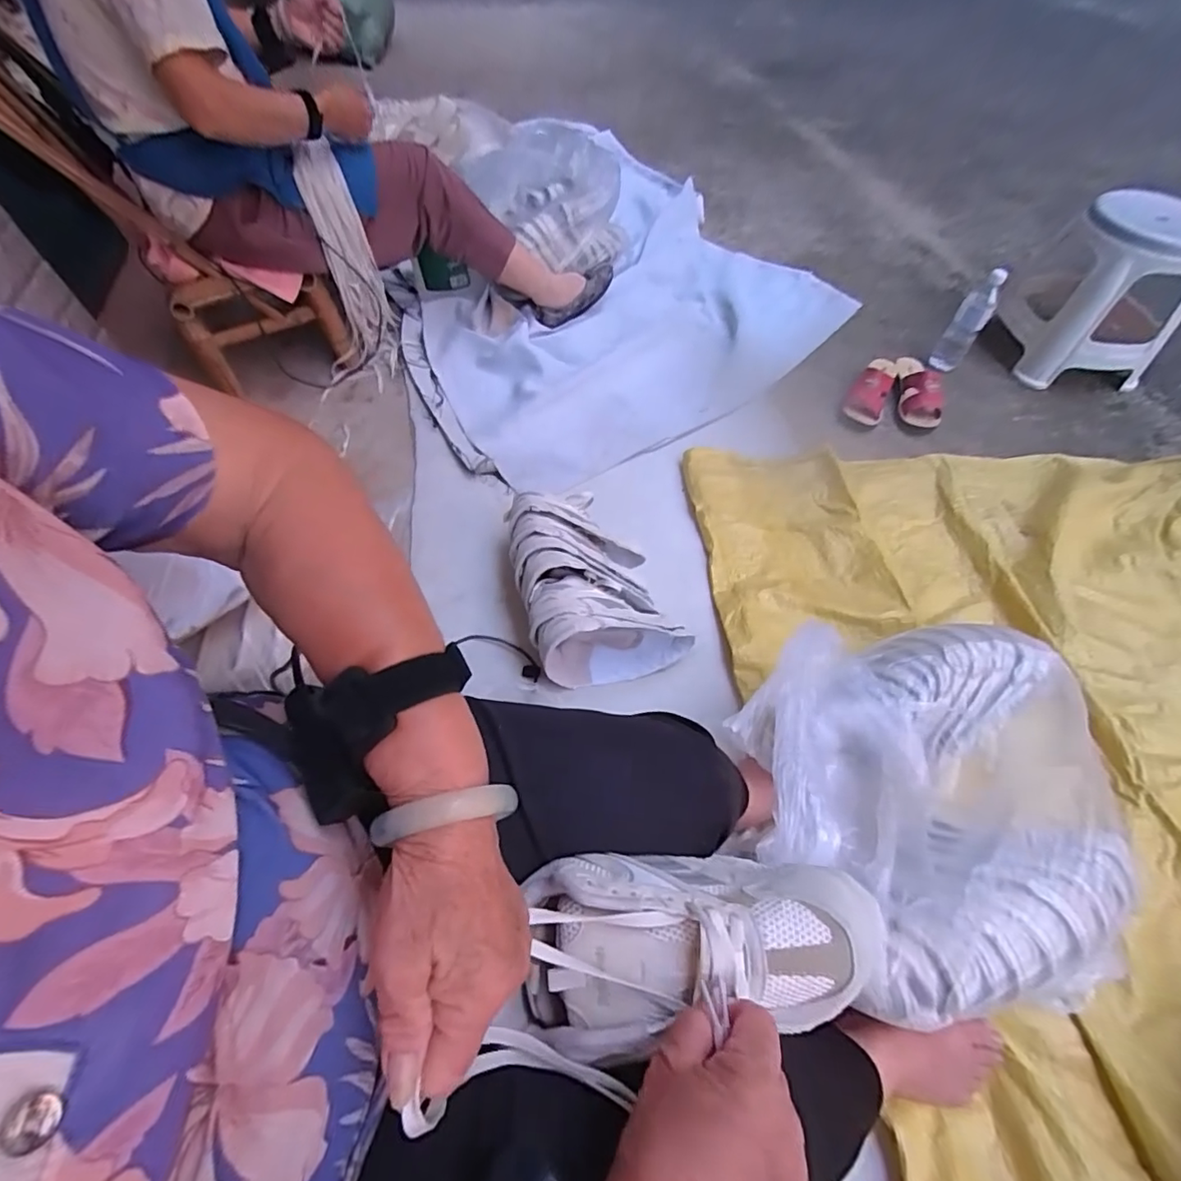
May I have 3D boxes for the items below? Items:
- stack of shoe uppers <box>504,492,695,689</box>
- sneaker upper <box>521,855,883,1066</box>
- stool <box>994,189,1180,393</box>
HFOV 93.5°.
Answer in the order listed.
[{"bbox_3d":[0.002,-0.018,0.874,0.220,0.136,0.296,-15,58,-7],"label":"stack of shoe uppers"},{"bbox_3d":[0.063,0.209,0.334,0.209,0.075,0.096,-2,57,-5],"label":"sneaker upper"},{"bbox_3d":[1.157,-0.683,1.256,0.288,0.326,0.279,-1,57,1],"label":"stool"}]

